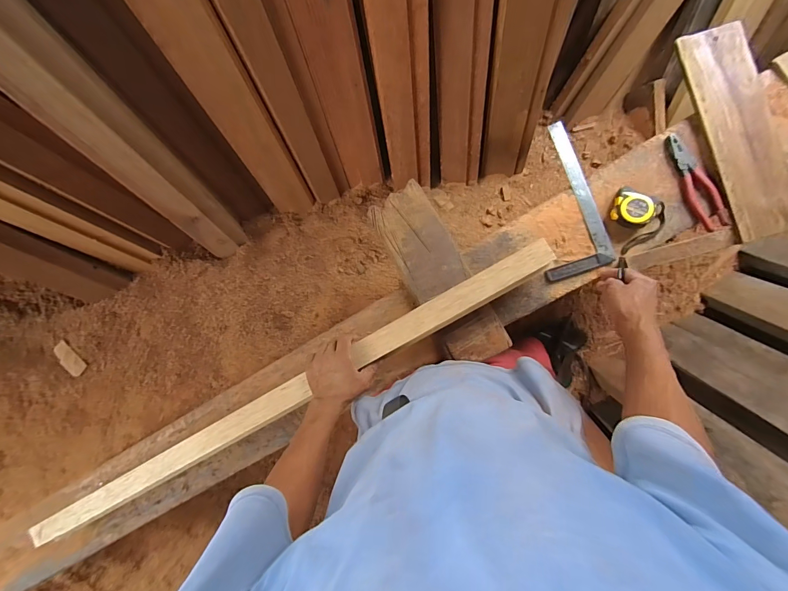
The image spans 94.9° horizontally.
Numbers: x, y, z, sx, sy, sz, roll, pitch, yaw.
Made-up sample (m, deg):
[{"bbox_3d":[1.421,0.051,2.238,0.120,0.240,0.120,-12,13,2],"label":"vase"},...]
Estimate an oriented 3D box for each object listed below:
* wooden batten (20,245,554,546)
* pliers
[{"bbox_3d":[-0.229,0.209,0.683,1.129,0.021,0.050,-31,87,7],"label":"wooden batten"},{"bbox_3d":[0.579,-0.220,0.689,0.051,0.017,0.195,-24,88,10],"label":"pliers"}]

